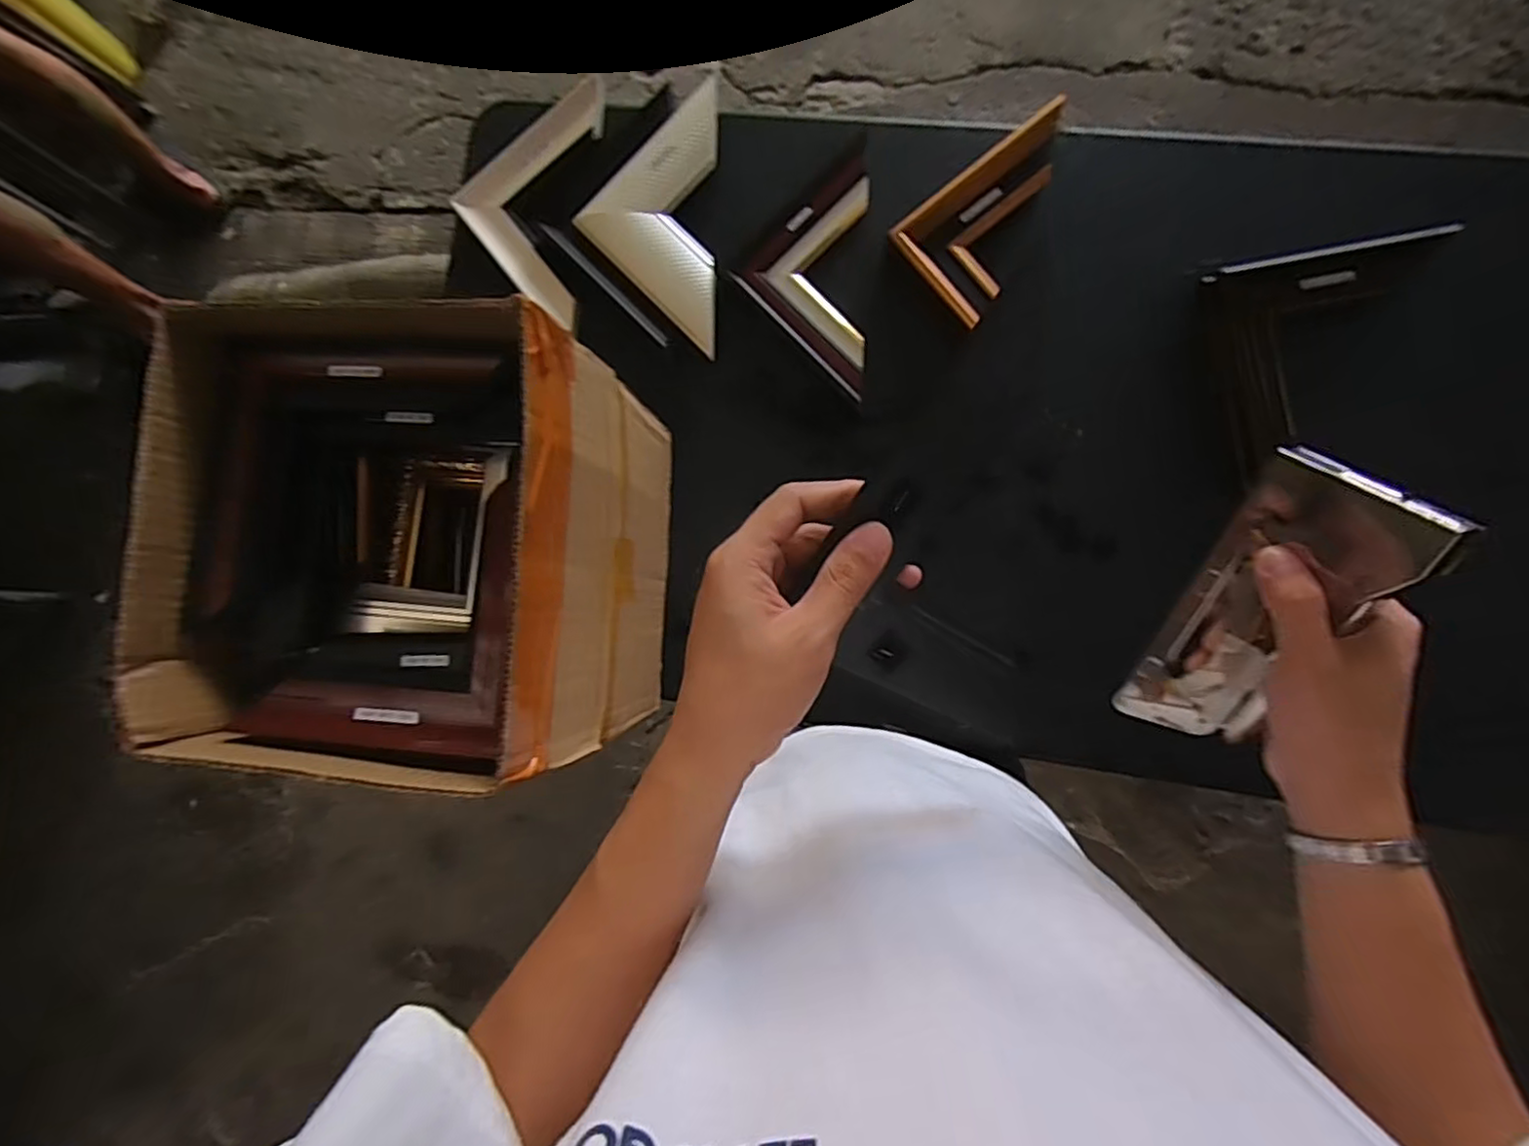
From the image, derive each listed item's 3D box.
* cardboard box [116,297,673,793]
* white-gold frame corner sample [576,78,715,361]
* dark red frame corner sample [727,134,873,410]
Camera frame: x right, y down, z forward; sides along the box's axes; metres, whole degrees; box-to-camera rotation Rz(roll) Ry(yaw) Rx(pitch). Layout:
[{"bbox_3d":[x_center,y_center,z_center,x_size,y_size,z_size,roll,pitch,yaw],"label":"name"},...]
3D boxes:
[{"bbox_3d":[-0.240,-0.016,0.501,0.262,0.231,0.285,0,89,6],"label":"cardboard box"},{"bbox_3d":[-0.115,-0.351,0.653,0.132,0.020,0.259,0,89,6],"label":"white-gold frame corner sample"},{"bbox_3d":[0.037,-0.289,0.647,0.127,0.028,0.254,1,89,6],"label":"dark red frame corner sample"}]

